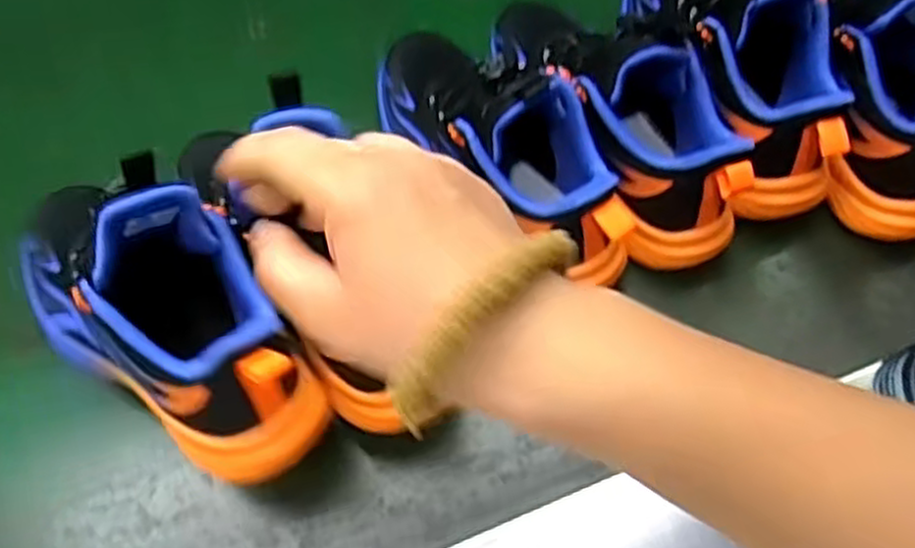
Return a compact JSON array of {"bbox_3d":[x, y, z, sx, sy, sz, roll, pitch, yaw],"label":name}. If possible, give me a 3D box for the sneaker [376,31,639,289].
[{"bbox_3d":[0.024,-0.107,0.529,0.080,0.113,0.244,-31,64,-15],"label":"sneaker"}]

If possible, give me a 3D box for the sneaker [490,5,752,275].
[{"bbox_3d":[0.110,-0.128,0.543,0.082,0.118,0.242,-20,61,-9],"label":"sneaker"}]

